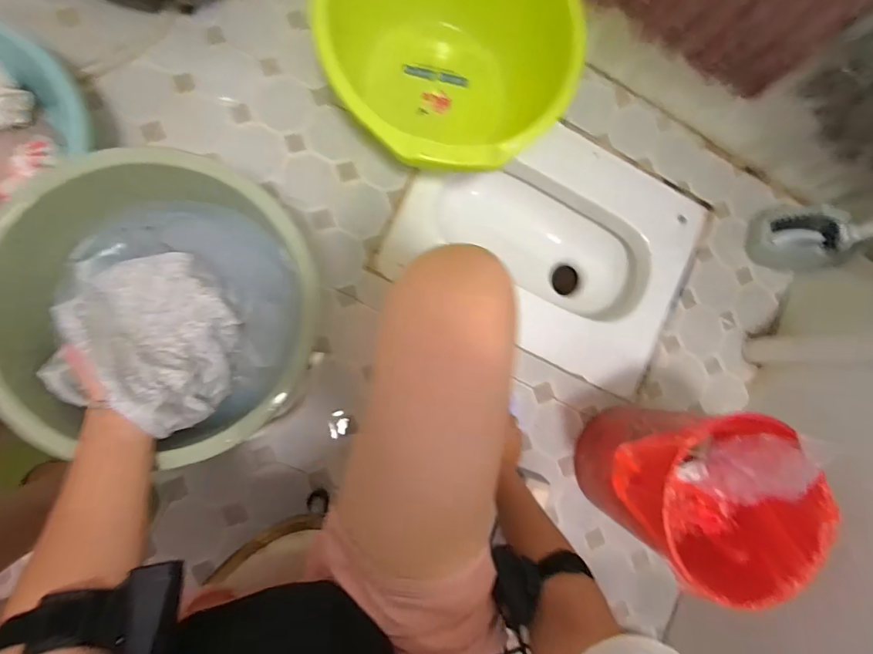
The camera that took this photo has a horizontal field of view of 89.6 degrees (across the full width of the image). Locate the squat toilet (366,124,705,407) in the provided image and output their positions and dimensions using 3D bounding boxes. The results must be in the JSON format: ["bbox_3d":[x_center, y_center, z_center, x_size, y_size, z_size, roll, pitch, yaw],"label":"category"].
[{"bbox_3d":[0.215,-0.170,0.925,0.555,0.175,0.410,28,84,-6],"label":"squat toilet"}]

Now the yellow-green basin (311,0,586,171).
[{"bbox_3d":[0.004,-0.425,0.710,0.357,0.214,0.383,0,88,-8],"label":"yellow-green basin"}]

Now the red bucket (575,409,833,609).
[{"bbox_3d":[0.357,0.232,0.664,0.257,0.276,0.218,33,84,-5],"label":"red bucket"}]

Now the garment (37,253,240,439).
[{"bbox_3d":[-0.303,0.007,0.458,0.156,0.089,0.167,0,88,-8],"label":"garment"}]

